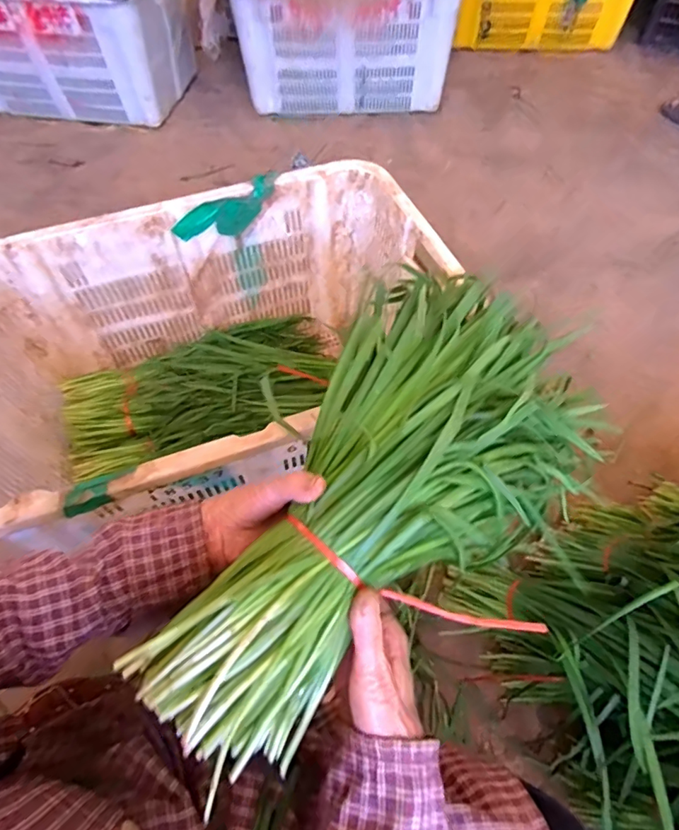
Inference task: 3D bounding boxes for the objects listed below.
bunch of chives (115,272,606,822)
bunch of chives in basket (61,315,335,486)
[{"bbox_3d":[0.034,0.057,0.365,0.203,0.089,0.384,35,67,20],"label":"bunch of chives"},{"bbox_3d":[-0.244,-0.044,0.913,0.472,0.093,0.259,-18,59,-11],"label":"bunch of chives in basket"}]

